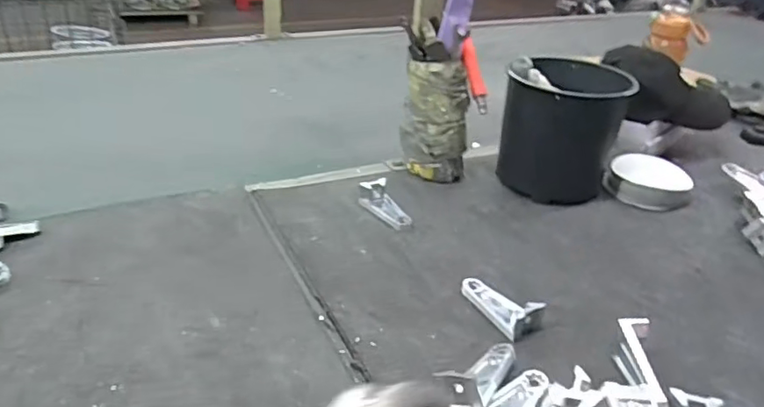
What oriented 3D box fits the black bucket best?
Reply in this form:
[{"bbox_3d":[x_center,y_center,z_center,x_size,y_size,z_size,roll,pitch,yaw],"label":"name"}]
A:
[{"bbox_3d":[0.268,-0.113,0.885,0.165,0.173,0.176,9,31,9],"label":"black bucket"}]

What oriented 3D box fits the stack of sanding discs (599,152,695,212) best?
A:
[{"bbox_3d":[0.408,-0.033,0.886,0.116,0.043,0.097,24,35,30],"label":"stack of sanding discs"}]

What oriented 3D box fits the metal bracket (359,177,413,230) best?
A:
[{"bbox_3d":[0.007,0.001,0.803,0.044,0.029,0.088,-11,34,-24],"label":"metal bracket"}]

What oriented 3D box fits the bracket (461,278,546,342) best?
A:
[{"bbox_3d":[0.130,0.104,0.637,0.053,0.029,0.097,-17,37,-32],"label":"bracket"}]

